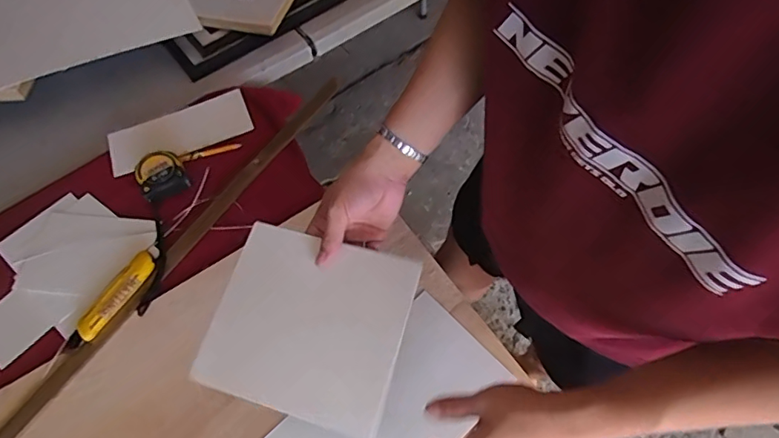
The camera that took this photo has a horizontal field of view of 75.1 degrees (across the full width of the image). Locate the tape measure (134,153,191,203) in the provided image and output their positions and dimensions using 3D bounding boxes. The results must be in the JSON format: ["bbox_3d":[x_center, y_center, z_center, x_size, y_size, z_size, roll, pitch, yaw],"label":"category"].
[{"bbox_3d":[-0.331,-0.062,0.738,0.063,0.043,0.060,-29,62,-13],"label":"tape measure"}]

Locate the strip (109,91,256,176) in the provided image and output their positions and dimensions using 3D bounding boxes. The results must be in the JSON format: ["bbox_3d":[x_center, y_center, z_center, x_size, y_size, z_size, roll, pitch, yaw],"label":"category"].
[{"bbox_3d":[-0.333,-0.140,0.808,0.216,0.011,0.077,-23,75,-15],"label":"strip"}]

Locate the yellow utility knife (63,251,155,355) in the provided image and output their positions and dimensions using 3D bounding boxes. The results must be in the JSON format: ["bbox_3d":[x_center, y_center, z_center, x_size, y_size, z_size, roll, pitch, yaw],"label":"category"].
[{"bbox_3d":[-0.360,0.108,0.657,0.033,0.023,0.148,23,63,16],"label":"yellow utility knife"}]

